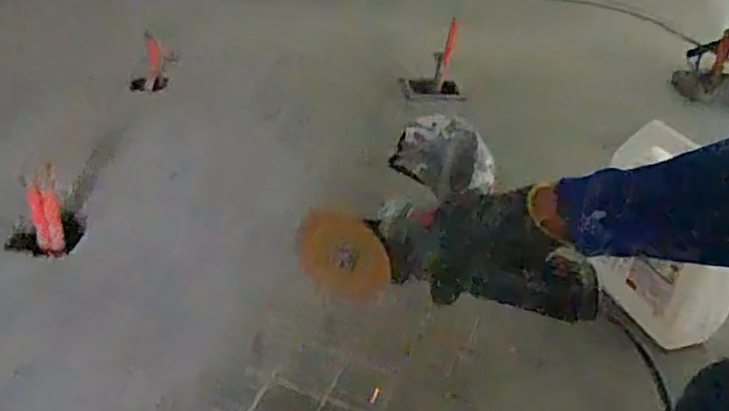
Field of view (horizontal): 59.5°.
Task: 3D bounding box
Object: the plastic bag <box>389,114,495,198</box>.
[{"bbox_3d":[0.127,-0.078,1.003,0.161,0.099,0.057,8,31,8],"label":"plastic bag"}]

